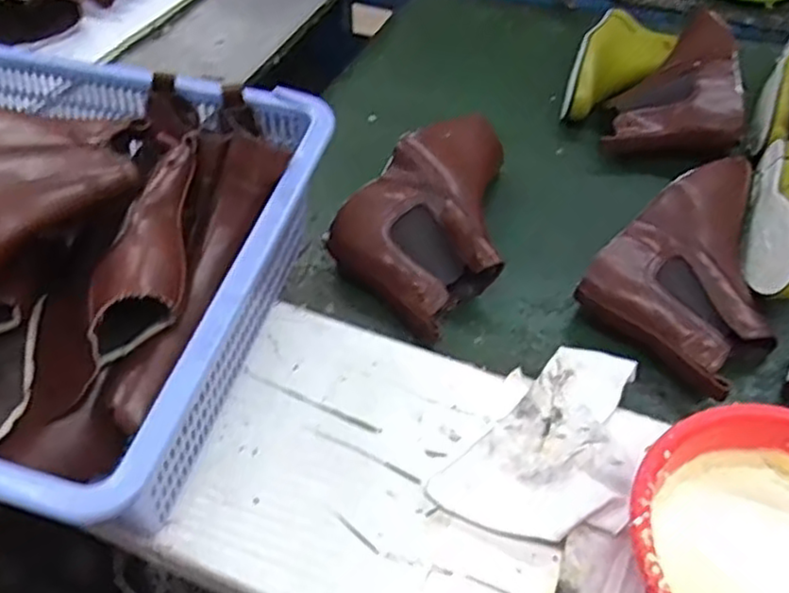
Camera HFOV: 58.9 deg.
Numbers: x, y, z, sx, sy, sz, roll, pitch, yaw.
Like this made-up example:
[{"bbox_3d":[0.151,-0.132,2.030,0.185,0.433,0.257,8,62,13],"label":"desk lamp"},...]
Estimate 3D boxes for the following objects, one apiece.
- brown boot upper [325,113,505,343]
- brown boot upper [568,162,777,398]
[{"bbox_3d":[0.062,-0.089,0.715,0.161,0.069,0.248,37,59,28],"label":"brown boot upper"},{"bbox_3d":[0.308,-0.031,0.669,0.249,0.067,0.157,-35,58,-26],"label":"brown boot upper"}]

